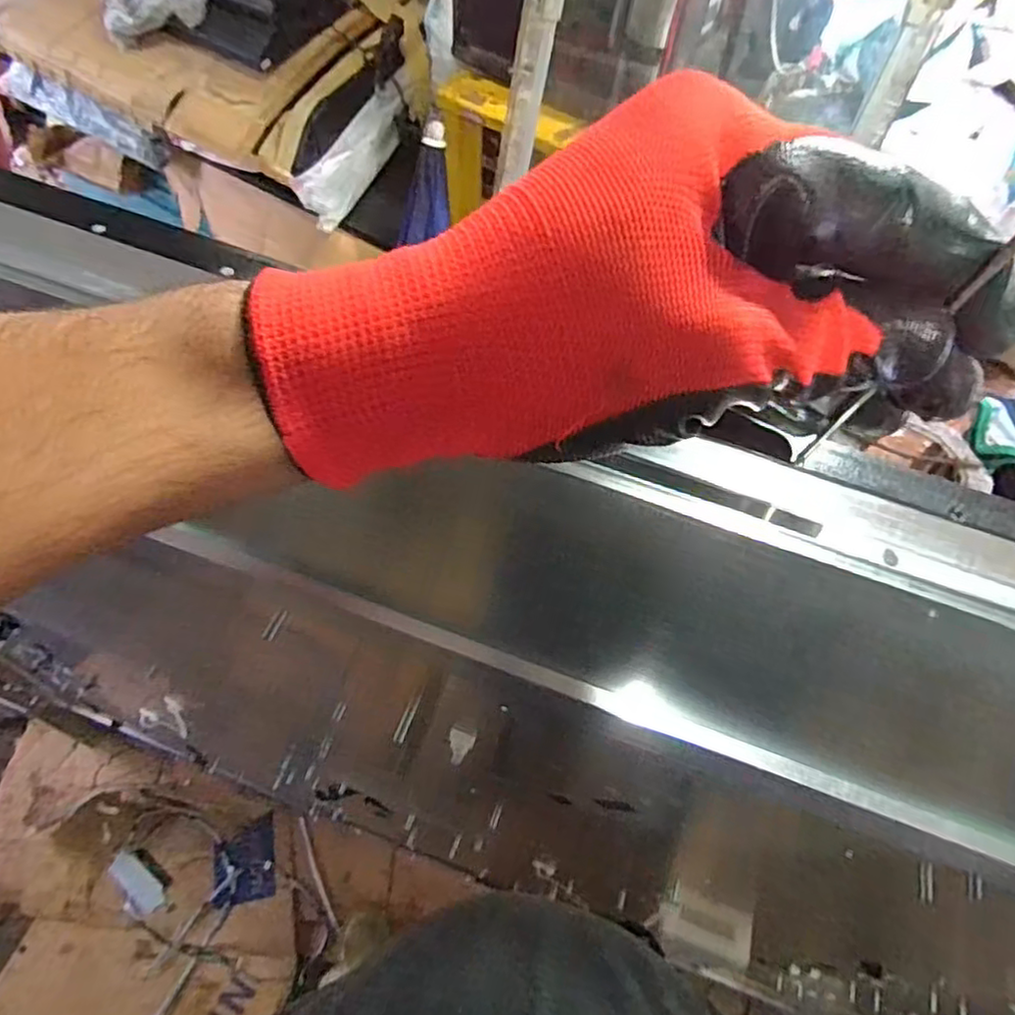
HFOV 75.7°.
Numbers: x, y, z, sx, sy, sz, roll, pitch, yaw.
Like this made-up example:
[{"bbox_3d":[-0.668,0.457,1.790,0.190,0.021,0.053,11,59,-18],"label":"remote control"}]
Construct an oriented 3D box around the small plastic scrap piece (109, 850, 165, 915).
[{"bbox_3d":[-0.707,0.718,1.246,0.121,0.019,0.057,40,64,19],"label":"small plastic scrap piece"}]

